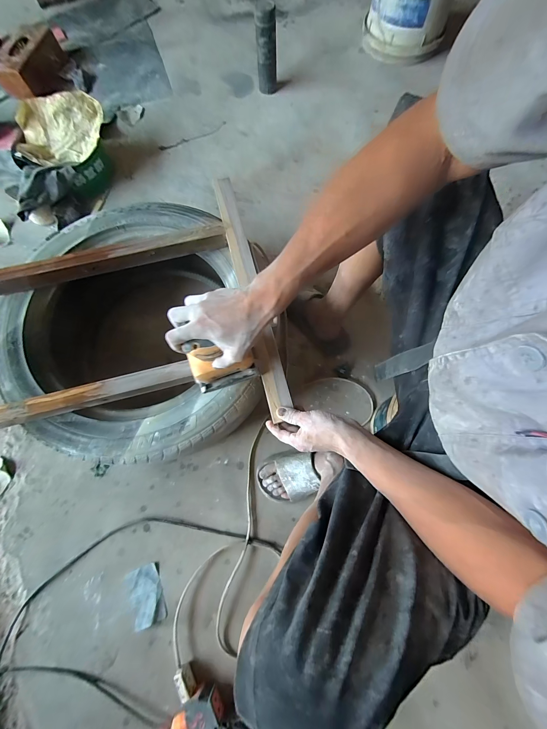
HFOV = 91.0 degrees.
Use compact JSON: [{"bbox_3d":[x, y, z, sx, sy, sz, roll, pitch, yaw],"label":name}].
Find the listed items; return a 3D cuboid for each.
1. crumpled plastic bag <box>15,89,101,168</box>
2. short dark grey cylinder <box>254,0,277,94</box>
[{"bbox_3d":[-0.672,-0.731,0.841,0.252,0.083,0.184,-2,74,1],"label":"crumpled plastic bag"},{"bbox_3d":[-0.024,-1.084,0.935,0.072,0.199,0.084,-1,74,-1],"label":"short dark grey cylinder"}]

